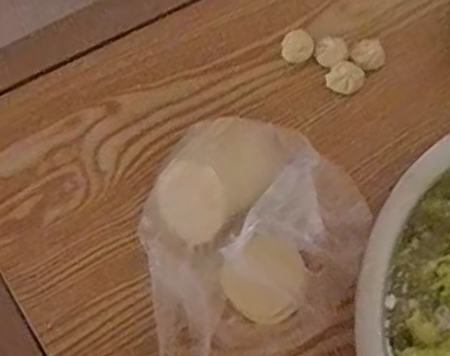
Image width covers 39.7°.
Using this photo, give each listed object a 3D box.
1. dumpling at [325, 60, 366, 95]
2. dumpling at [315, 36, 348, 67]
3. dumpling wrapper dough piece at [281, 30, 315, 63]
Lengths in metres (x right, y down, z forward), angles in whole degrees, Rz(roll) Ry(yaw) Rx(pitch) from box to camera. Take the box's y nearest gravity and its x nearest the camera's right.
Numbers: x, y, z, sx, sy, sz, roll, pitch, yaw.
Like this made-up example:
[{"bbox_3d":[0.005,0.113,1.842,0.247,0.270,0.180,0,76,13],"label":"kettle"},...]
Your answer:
[{"bbox_3d":[0.107,-0.088,0.548,0.030,0.020,0.029,2,62,-3],"label":"dumpling"},{"bbox_3d":[0.095,-0.112,0.560,0.028,0.015,0.028,2,62,-3],"label":"dumpling"},{"bbox_3d":[0.065,-0.116,0.557,0.028,0.014,0.028,2,62,-3],"label":"dumpling wrapper dough piece"}]

